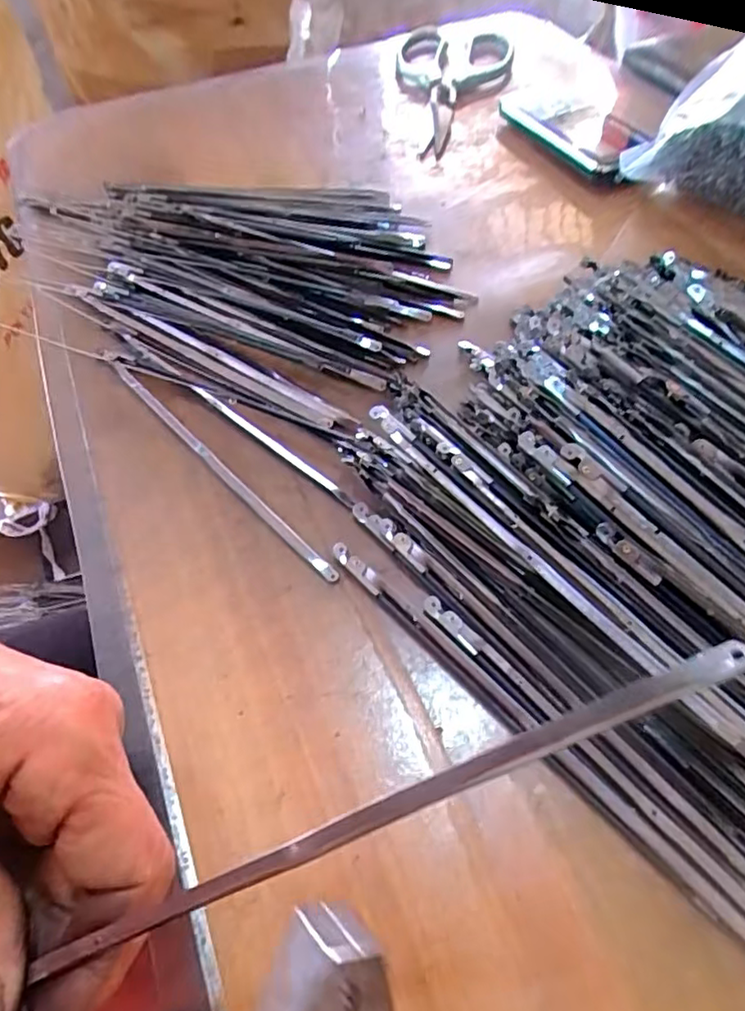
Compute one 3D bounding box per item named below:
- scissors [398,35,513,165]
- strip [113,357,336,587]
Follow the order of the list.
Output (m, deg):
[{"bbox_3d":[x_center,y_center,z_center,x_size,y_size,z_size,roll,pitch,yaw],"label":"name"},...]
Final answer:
[{"bbox_3d":[0.065,-0.339,0.500,0.094,0.014,0.215,4,55,5],"label":"scissors"},{"bbox_3d":[-0.074,-0.021,0.287,0.007,0.005,0.170,-38,61,-22],"label":"strip"}]

